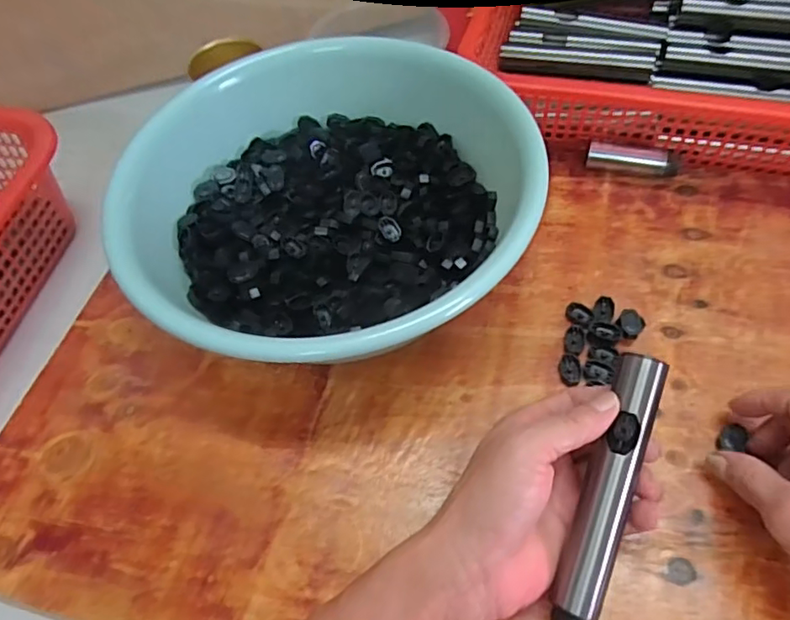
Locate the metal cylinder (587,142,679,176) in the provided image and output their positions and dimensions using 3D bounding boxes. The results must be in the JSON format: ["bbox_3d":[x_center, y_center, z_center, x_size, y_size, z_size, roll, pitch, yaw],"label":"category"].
[{"bbox_3d":[0.200,-0.127,0.483,0.071,0.026,0.021,9,59,9],"label":"metal cylinder"}]

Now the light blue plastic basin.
[{"bbox_3d":[-0.045,-0.080,0.428,0.285,0.095,0.252,-8,58,-2],"label":"light blue plastic basin"}]

